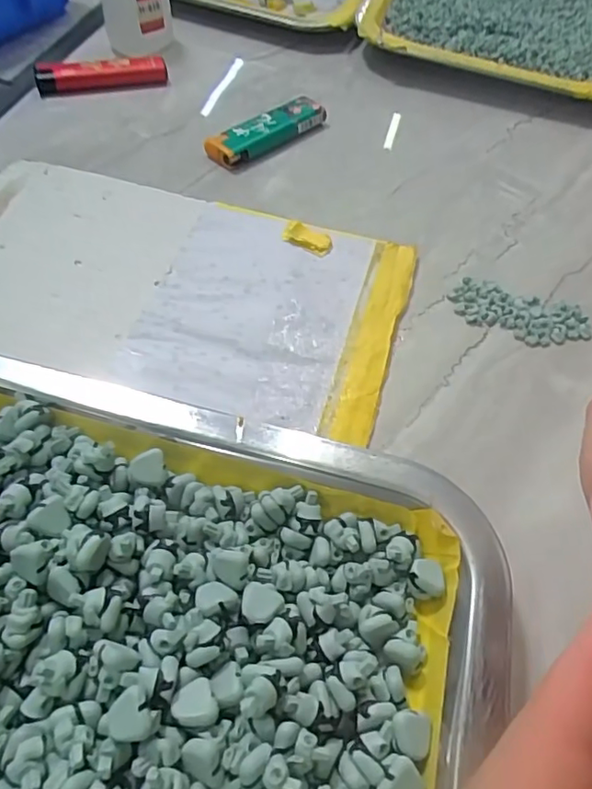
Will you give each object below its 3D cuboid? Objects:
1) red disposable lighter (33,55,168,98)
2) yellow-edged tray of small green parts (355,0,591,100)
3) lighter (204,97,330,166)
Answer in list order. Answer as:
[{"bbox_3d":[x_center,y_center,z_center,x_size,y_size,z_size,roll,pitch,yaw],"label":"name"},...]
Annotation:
[{"bbox_3d":[-0.120,-0.198,0.358,0.077,0.014,0.015,-13,56,-15],"label":"red disposable lighter"},{"bbox_3d":[0.162,-0.311,0.462,0.190,0.022,0.271,17,54,7],"label":"yellow-edged tray of small green parts"},{"bbox_3d":[-0.016,-0.155,0.341,0.077,0.012,0.022,-37,65,-28],"label":"lighter"}]

